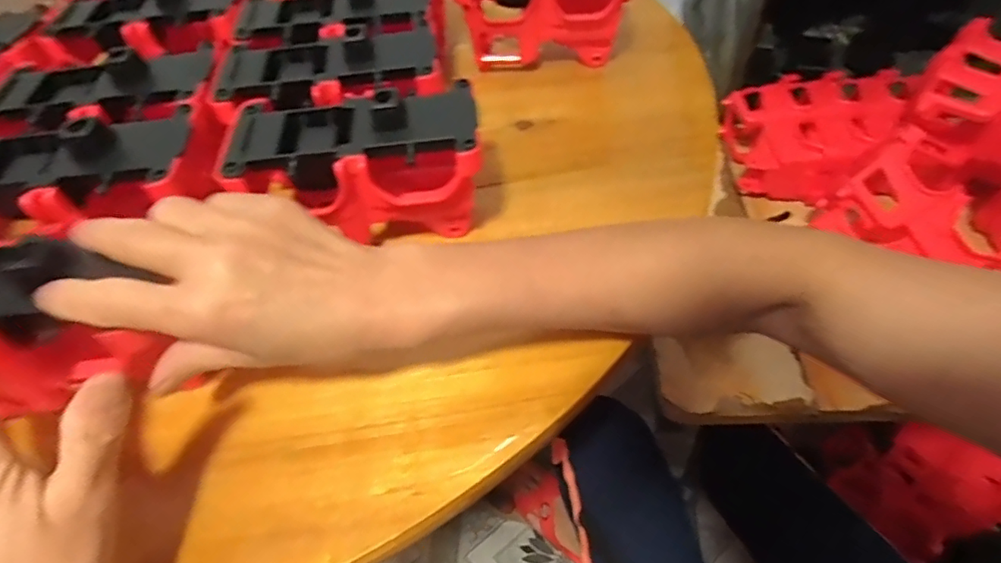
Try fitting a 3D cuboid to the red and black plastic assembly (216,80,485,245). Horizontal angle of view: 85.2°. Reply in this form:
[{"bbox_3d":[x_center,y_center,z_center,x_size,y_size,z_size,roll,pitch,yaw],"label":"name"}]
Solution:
[{"bbox_3d":[-0.087,-0.072,0.360,0.150,0.098,0.085,-5,50,1],"label":"red and black plastic assembly"}]

